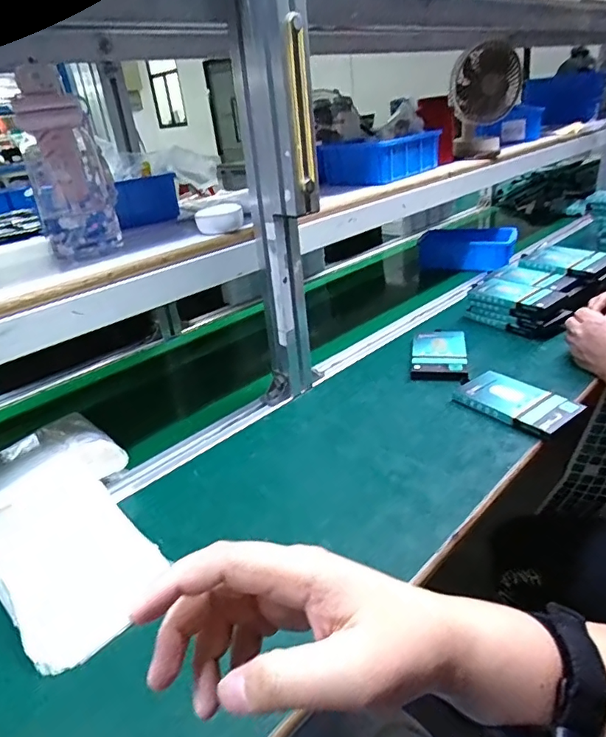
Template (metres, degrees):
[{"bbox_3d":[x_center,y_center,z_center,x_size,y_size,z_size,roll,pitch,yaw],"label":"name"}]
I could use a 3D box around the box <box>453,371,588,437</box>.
[{"bbox_3d":[0.266,0.038,0.634,0.087,0.016,0.139,-23,32,-28],"label":"box"}]

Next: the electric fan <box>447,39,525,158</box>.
[{"bbox_3d":[0.341,-0.499,0.961,0.125,0.190,0.107,5,30,19],"label":"electric fan"}]

